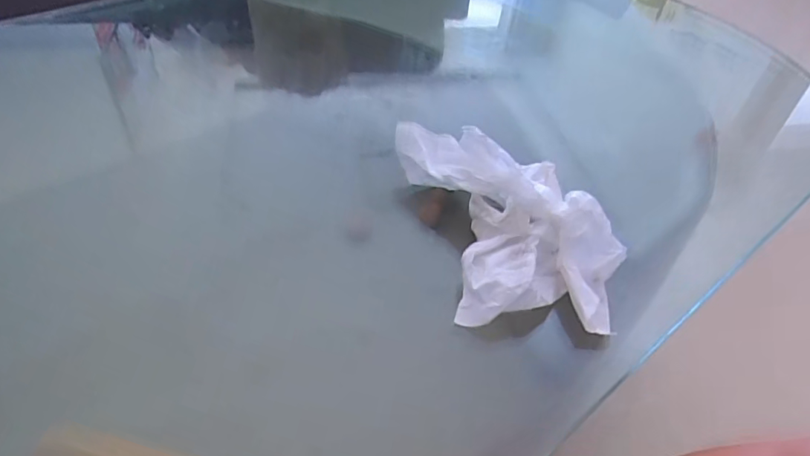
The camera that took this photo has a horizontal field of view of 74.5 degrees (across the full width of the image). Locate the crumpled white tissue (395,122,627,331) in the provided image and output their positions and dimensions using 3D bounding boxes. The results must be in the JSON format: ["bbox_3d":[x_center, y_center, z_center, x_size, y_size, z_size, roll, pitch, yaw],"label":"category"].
[{"bbox_3d":[0.091,-0.019,0.472,0.142,0.060,0.236,-10,47,-13],"label":"crumpled white tissue"}]

